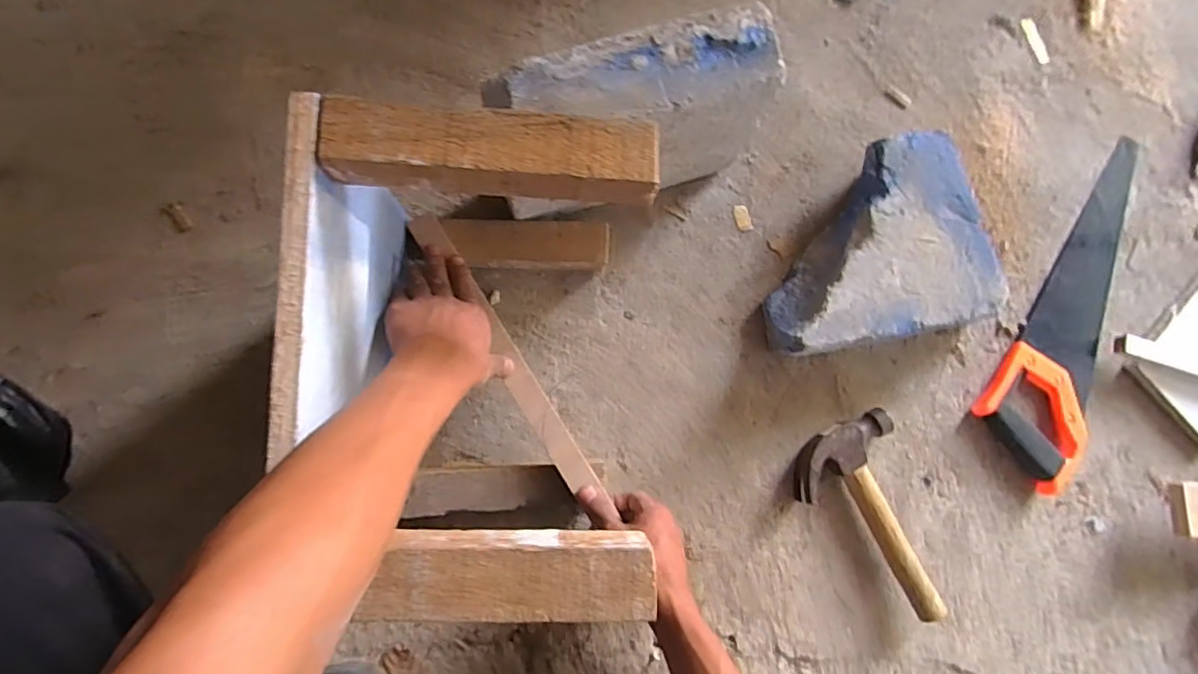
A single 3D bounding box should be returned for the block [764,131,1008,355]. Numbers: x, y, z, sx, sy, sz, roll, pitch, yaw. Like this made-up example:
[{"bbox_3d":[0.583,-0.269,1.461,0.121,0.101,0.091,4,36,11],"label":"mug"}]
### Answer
[{"bbox_3d":[0.287,-0.096,0.616,0.231,0.079,0.207,-10,86,-7],"label":"block"}]

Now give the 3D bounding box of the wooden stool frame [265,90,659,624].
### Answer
[{"bbox_3d":[-0.086,0.018,0.444,0.209,0.249,0.288,2,86,-6],"label":"wooden stool frame"}]

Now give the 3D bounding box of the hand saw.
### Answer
[{"bbox_3d":[0.561,-0.037,0.665,0.121,0.030,0.414,30,82,-3],"label":"hand saw"}]

